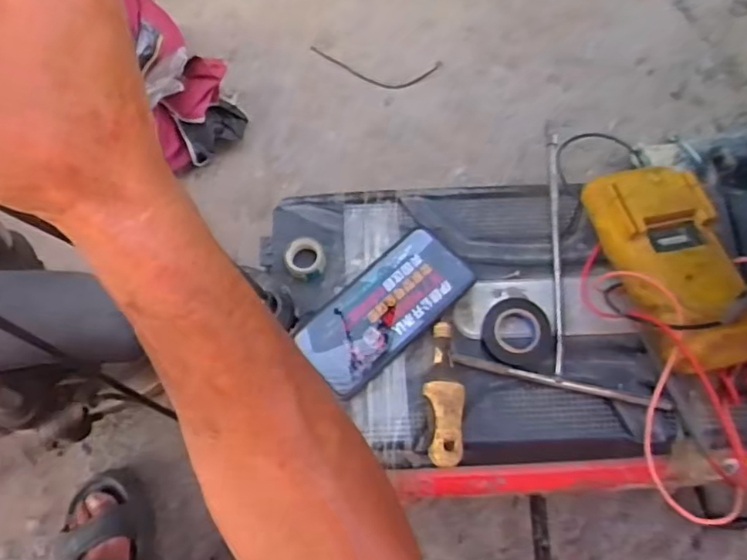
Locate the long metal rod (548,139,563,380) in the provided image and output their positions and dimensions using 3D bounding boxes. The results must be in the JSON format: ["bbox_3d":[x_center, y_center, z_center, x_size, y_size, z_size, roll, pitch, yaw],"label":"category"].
[{"bbox_3d":[0.168,-0.031,0.552,0.009,0.010,0.238,3,68,5],"label":"long metal rod"}]

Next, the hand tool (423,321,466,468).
[{"bbox_3d":[0.058,0.092,0.497,0.029,0.026,0.115,-2,67,2],"label":"hand tool"}]

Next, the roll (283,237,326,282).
[{"bbox_3d":[-0.063,-0.018,0.554,0.037,0.019,0.039,-1,67,3],"label":"roll"}]

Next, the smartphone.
[{"bbox_3d":[0.010,0.024,0.530,0.157,0.010,0.077,-41,65,-9],"label":"smartphone"}]

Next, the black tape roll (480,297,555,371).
[{"bbox_3d":[0.125,0.044,0.514,0.062,0.025,0.060,-1,67,3],"label":"black tape roll"}]

